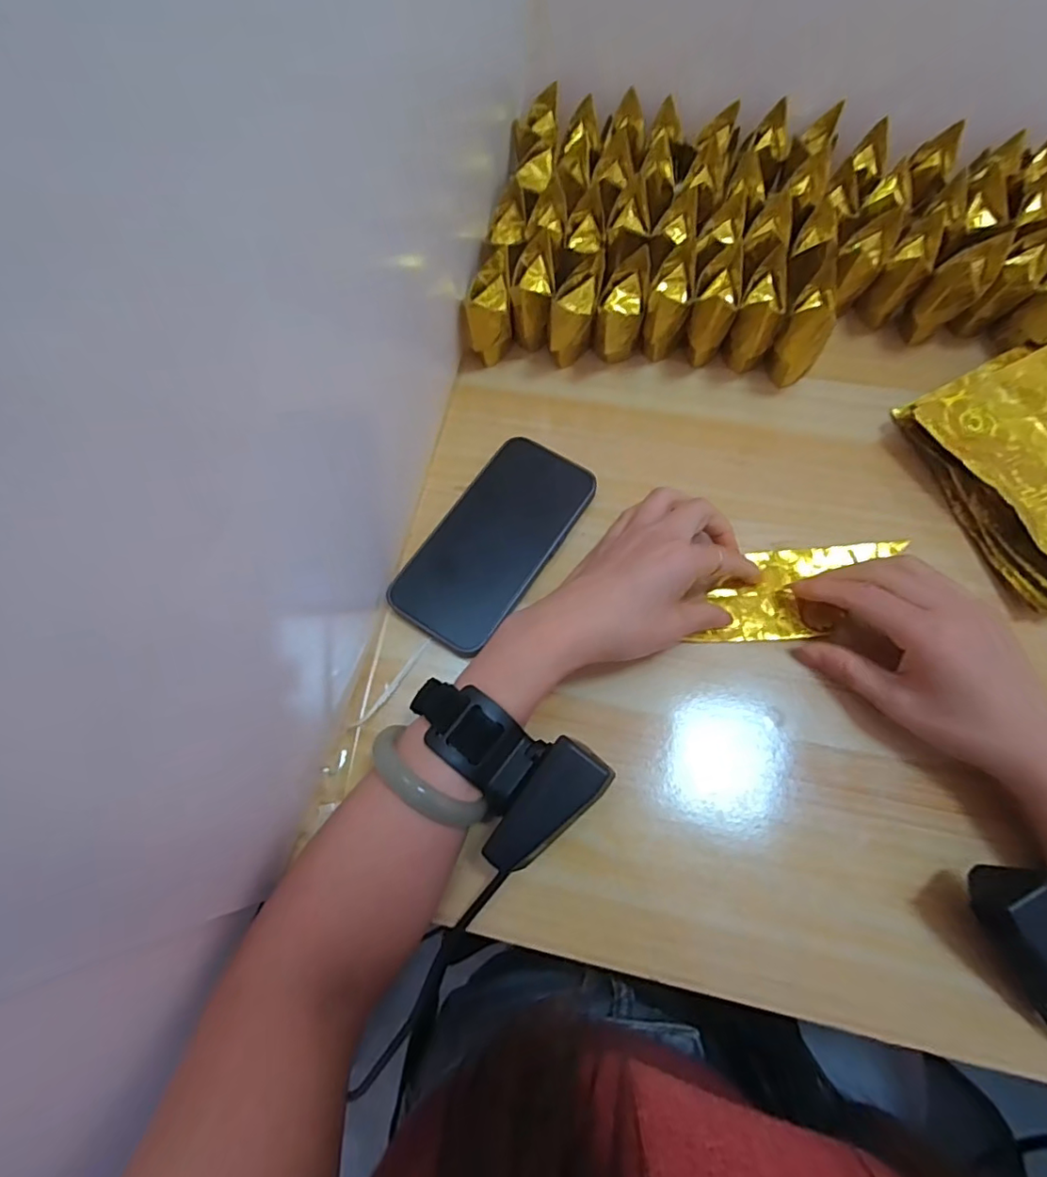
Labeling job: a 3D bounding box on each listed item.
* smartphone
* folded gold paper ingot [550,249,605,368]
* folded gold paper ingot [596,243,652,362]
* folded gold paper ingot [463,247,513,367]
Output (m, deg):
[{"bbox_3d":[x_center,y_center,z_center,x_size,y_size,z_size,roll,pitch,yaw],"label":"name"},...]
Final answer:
[{"bbox_3d":[-0.019,-0.030,0.363,0.075,0.014,0.145,30,71,14],"label":"smartphone"},{"bbox_3d":[0.037,-0.193,0.402,0.029,0.064,0.049,12,68,7],"label":"folded gold paper ingot"},{"bbox_3d":[0.070,-0.194,0.398,0.031,0.068,0.043,12,68,7],"label":"folded gold paper ingot"},{"bbox_3d":[-0.024,-0.199,0.410,0.031,0.059,0.054,-5,67,0],"label":"folded gold paper ingot"}]

